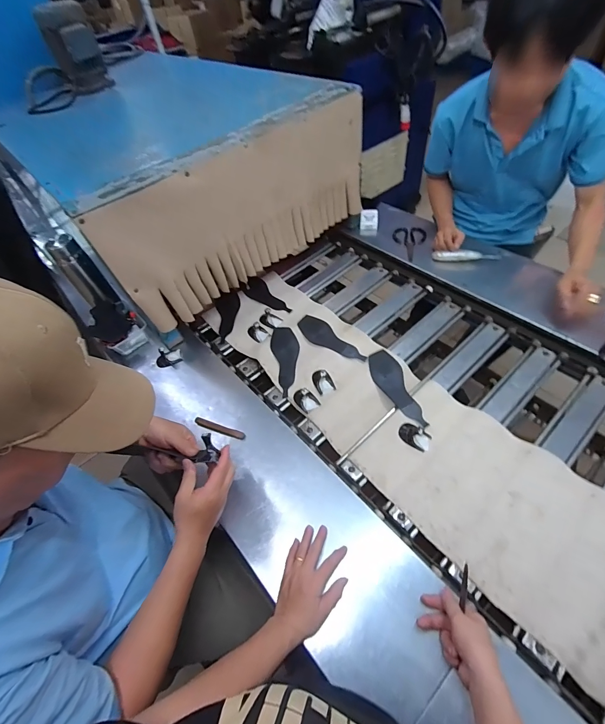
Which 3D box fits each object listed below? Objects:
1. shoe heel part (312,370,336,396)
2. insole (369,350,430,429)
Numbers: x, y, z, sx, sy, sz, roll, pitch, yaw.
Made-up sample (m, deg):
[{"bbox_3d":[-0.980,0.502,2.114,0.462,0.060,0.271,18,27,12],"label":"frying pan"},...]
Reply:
[{"bbox_3d":[0.052,0.041,0.854,0.049,0.032,0.067,-21,52,-8],"label":"shoe heel part"},{"bbox_3d":[0.227,0.062,0.827,0.074,0.012,0.229,-13,52,-2],"label":"insole"}]

